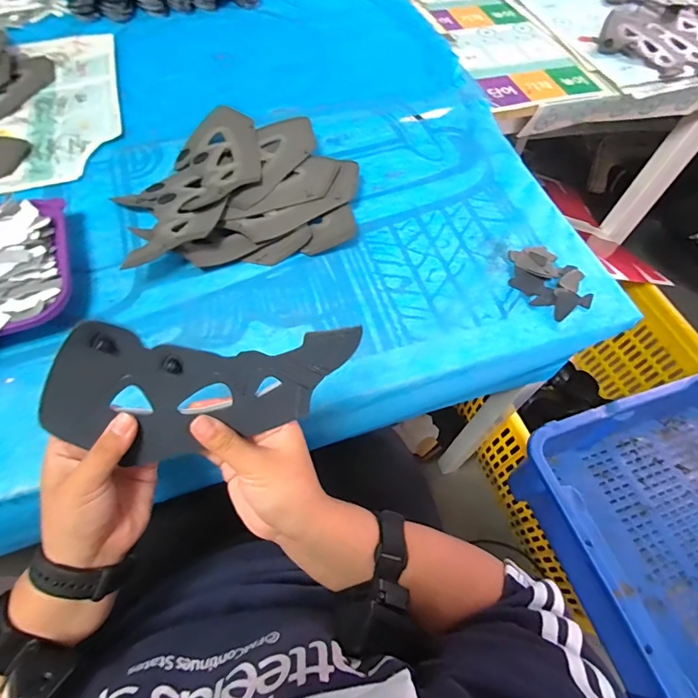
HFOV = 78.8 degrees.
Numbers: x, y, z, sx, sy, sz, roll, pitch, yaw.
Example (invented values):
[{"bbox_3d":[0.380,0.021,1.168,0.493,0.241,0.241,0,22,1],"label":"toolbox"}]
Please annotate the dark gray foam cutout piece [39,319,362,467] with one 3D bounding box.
[{"bbox_3d":[-0.099,0.033,0.282,0.197,0.118,0.013,0,37,-7],"label":"dark gray foam cutout piece"}]

